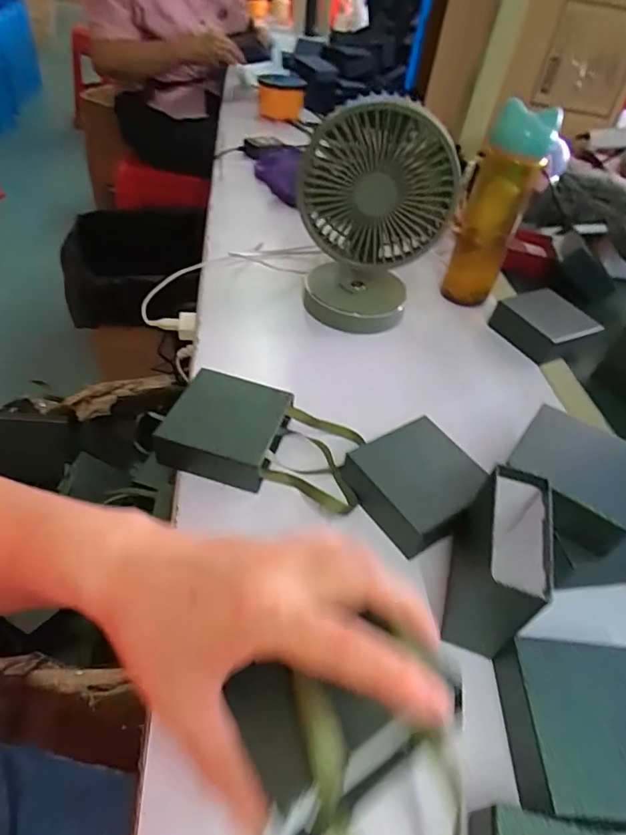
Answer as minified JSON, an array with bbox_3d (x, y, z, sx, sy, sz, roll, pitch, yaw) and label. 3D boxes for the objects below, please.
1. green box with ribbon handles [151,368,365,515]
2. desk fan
[{"bbox_3d":[-0.037,0.018,0.420,0.165,0.050,0.097,13,45,10],"label":"green box with ribbon handles"},{"bbox_3d":[0.067,-0.218,0.554,0.170,0.207,0.101,7,44,-3],"label":"desk fan"}]

